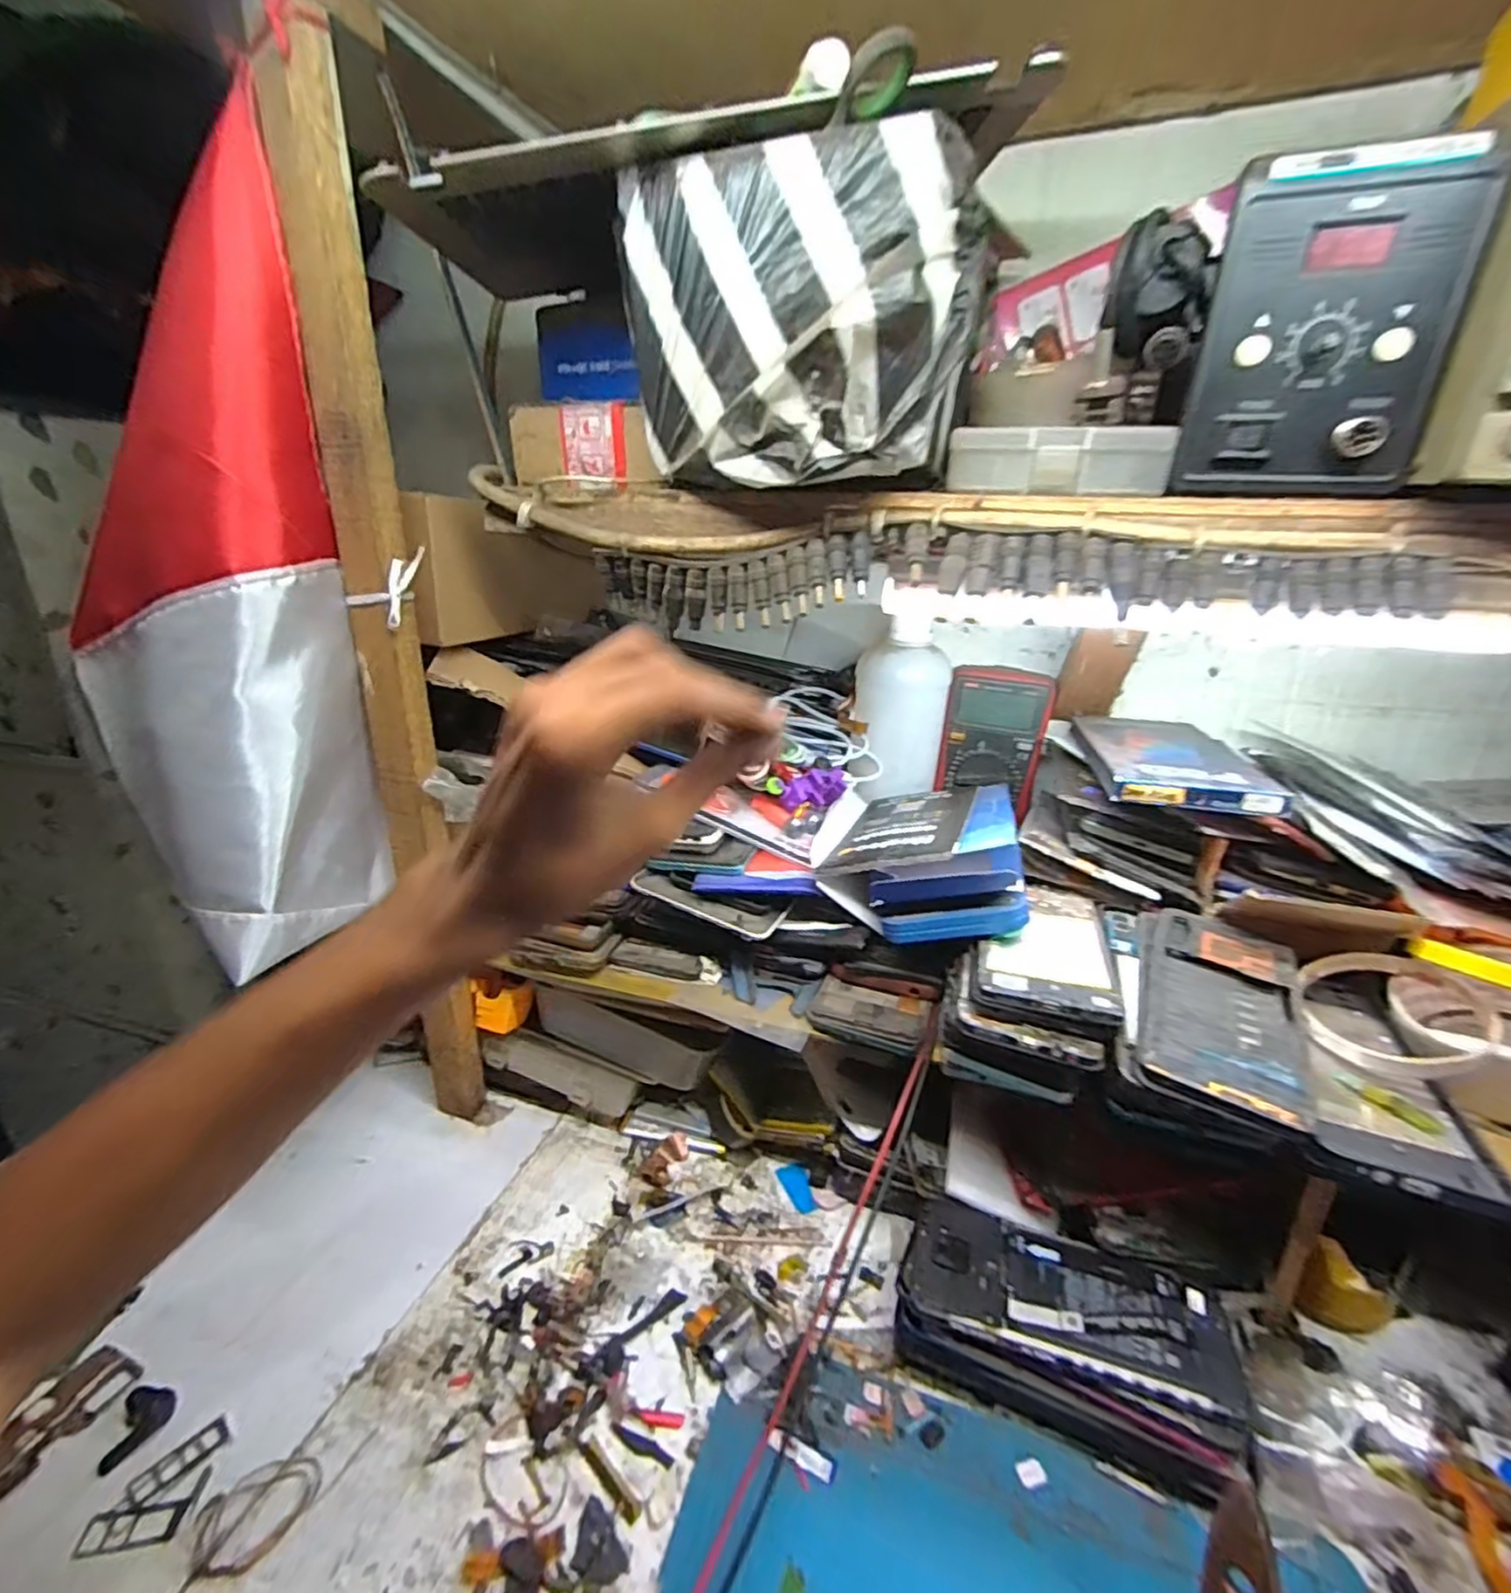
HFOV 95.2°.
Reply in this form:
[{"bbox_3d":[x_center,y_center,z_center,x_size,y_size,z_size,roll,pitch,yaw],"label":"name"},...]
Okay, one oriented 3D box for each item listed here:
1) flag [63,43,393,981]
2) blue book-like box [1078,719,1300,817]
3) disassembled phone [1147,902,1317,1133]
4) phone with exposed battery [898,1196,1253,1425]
[{"bbox_3d":[-0.296,-0.105,0.380,0.142,0.384,0.091,-12,23,-31],"label":"flag"},{"bbox_3d":[0.291,-0.030,0.503,0.101,0.015,0.191,5,20,13],"label":"blue book-like box"},{"bbox_3d":[0.255,0.112,0.376,0.071,0.008,0.153,17,32,26],"label":"disassembled phone"},{"bbox_3d":[0.163,0.264,0.365,0.158,0.010,0.068,8,21,20],"label":"phone with exposed battery"}]

